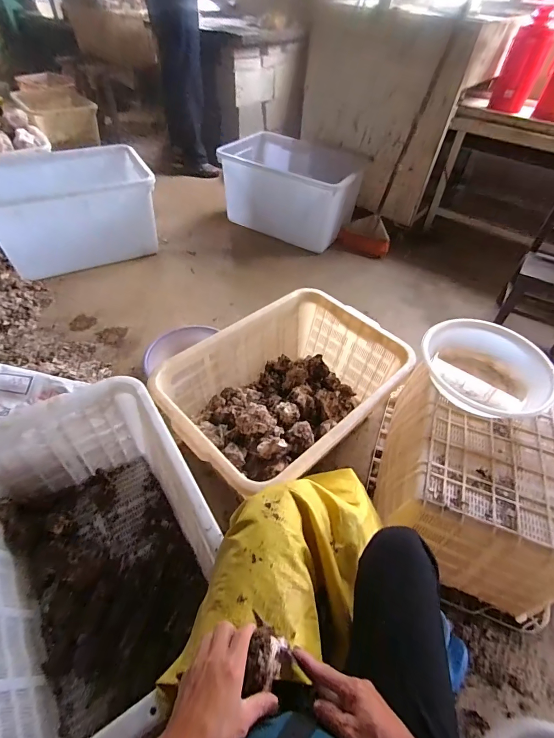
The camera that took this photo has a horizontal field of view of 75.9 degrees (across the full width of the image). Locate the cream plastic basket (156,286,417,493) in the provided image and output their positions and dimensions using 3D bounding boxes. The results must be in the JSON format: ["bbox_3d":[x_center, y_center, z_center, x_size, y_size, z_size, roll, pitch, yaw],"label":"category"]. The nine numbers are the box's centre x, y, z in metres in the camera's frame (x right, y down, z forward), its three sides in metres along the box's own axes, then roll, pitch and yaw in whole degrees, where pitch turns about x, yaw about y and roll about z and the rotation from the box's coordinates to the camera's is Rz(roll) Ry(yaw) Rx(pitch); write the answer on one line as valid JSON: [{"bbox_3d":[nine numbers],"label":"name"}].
[{"bbox_3d":[0.029,0.075,1.021,0.631,0.260,0.445,-35,58,-29],"label":"cream plastic basket"}]

